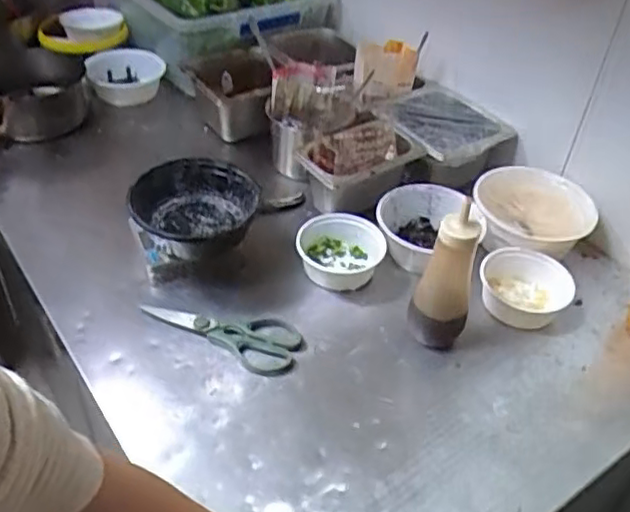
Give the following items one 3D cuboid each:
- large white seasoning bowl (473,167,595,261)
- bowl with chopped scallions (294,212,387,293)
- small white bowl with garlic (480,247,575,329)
[{"bbox_3d":[0.318,-0.054,0.983,0.168,0.083,0.163,3,42,-3],"label":"large white seasoning bowl"},{"bbox_3d":[0.034,-0.004,0.927,0.119,0.047,0.116,3,42,-3],"label":"bowl with chopped scallions"},{"bbox_3d":[0.282,0.045,0.891,0.118,0.043,0.113,3,42,-3],"label":"small white bowl with garlic"}]

